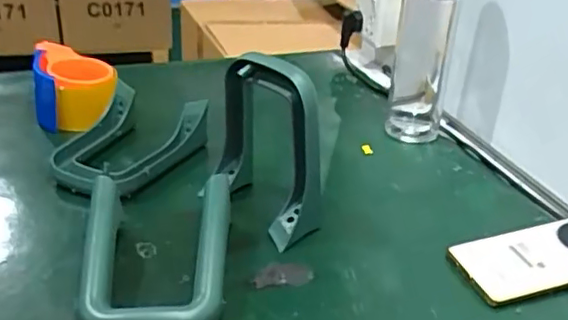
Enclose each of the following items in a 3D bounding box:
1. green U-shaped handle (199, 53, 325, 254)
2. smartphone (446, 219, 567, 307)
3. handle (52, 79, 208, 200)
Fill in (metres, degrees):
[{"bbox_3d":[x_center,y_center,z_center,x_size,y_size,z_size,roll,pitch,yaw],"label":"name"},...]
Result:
[{"bbox_3d":[-0.016,-0.017,0.568,0.060,0.159,0.130,-18,35,-31],"label":"green U-shaped handle"},{"bbox_3d":[0.239,0.086,0.533,0.162,0.010,0.073,-10,40,-12],"label":"smartphone"},{"bbox_3d":[-0.181,-0.020,0.662,0.122,0.060,0.163,17,33,24],"label":"handle"}]

